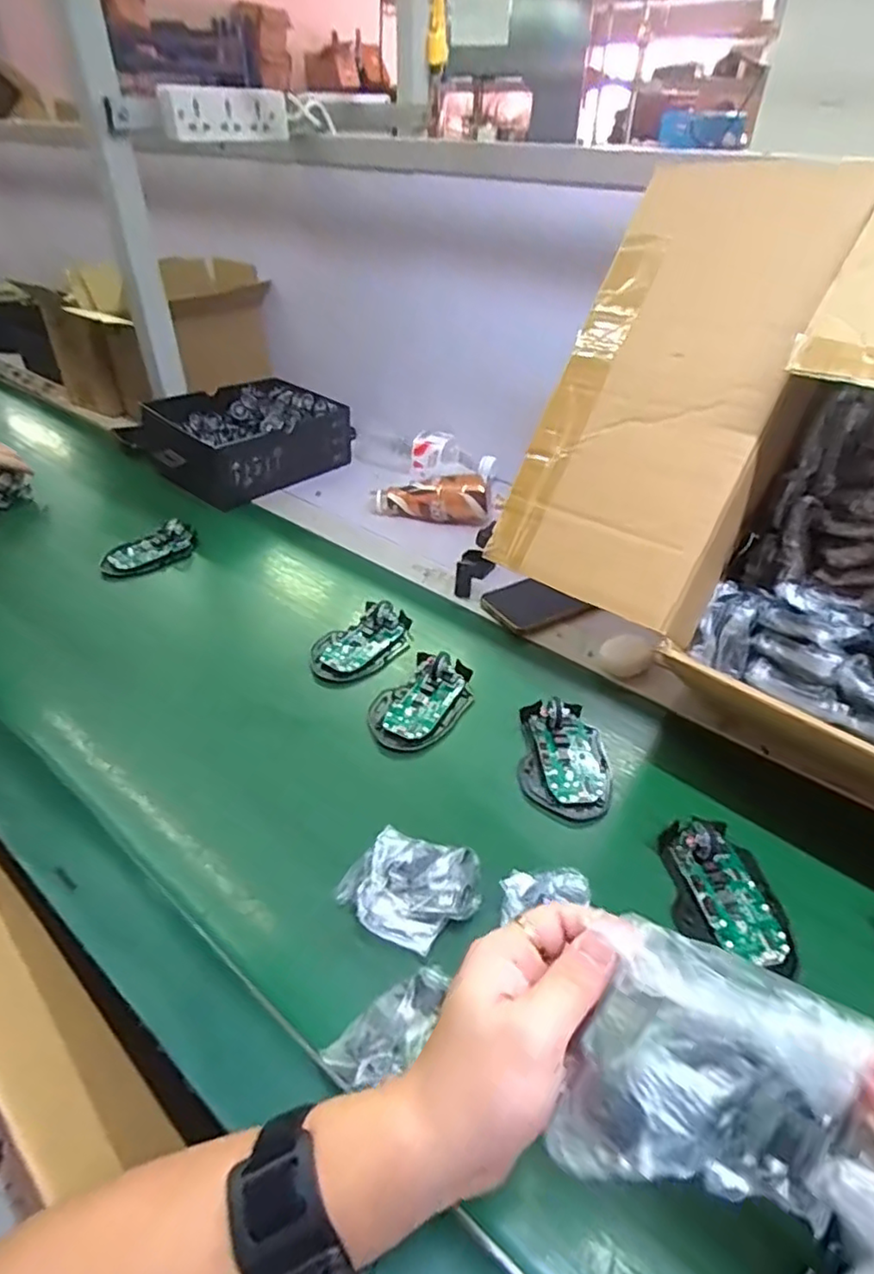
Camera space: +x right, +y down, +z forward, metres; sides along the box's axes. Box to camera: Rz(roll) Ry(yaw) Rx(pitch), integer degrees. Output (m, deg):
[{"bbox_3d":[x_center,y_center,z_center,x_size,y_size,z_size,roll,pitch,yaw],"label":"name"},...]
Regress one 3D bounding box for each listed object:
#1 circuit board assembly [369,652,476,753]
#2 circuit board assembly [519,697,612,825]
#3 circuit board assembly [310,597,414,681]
[{"bbox_3d":[-0.013,0.055,0.572,0.069,0.031,0.110,27,46,27],"label":"circuit board assembly"},{"bbox_3d":[0.106,0.098,0.524,0.071,0.031,0.103,5,40,4],"label":"circuit board assembly"},{"bbox_3d":[-0.073,0.002,0.638,0.064,0.035,0.106,30,48,29],"label":"circuit board assembly"}]

